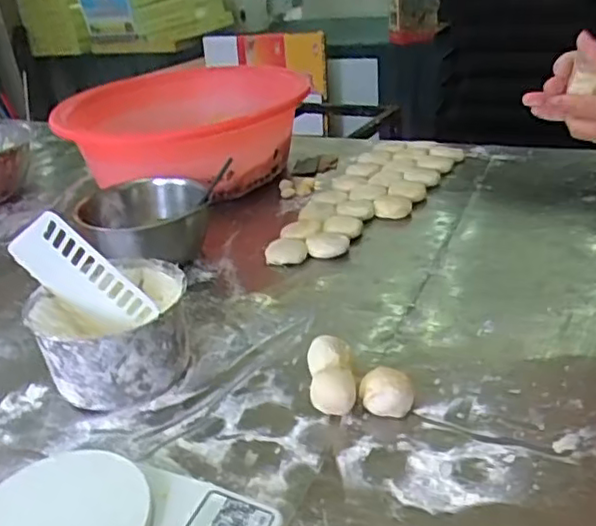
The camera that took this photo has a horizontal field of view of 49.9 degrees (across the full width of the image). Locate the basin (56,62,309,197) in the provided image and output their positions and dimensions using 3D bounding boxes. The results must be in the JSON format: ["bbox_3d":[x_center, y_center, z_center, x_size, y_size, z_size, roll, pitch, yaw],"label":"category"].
[{"bbox_3d":[-0.229,-0.248,1.214,0.462,0.145,0.462,-5,28,3],"label":"basin"}]

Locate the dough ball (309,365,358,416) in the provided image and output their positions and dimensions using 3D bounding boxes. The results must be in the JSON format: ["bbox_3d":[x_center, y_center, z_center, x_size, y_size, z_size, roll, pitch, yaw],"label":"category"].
[{"bbox_3d":[0.032,0.117,0.577,0.039,0.038,0.036,-5,28,3],"label":"dough ball"}]

